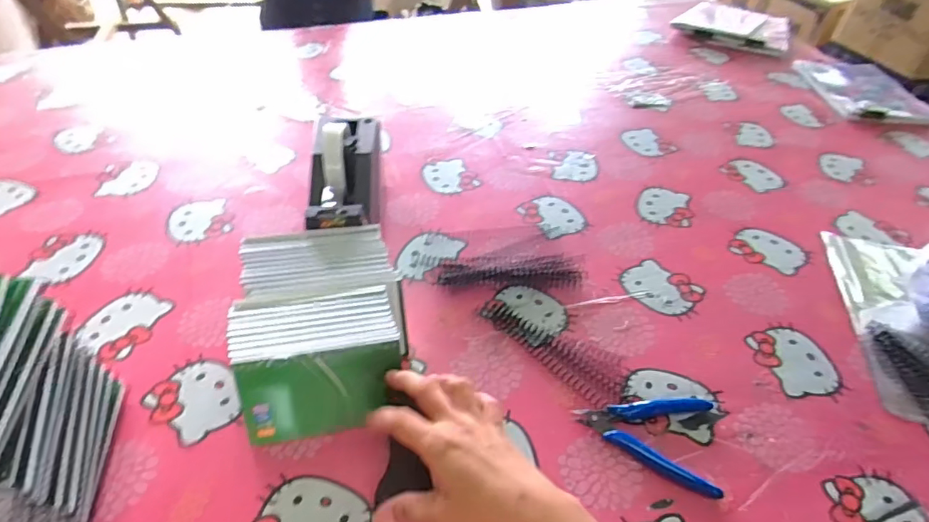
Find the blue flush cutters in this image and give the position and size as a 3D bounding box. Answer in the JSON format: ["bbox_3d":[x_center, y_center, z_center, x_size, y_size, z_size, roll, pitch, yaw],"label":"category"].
[{"bbox_3d":[0.159,0.145,0.448,0.115,0.016,0.083,13,45,10],"label":"blue flush cutters"}]

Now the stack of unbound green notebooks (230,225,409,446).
[{"bbox_3d":[-0.126,0.056,0.468,0.138,0.071,0.172,-8,45,-11],"label":"stack of unbound green notebooks"}]

